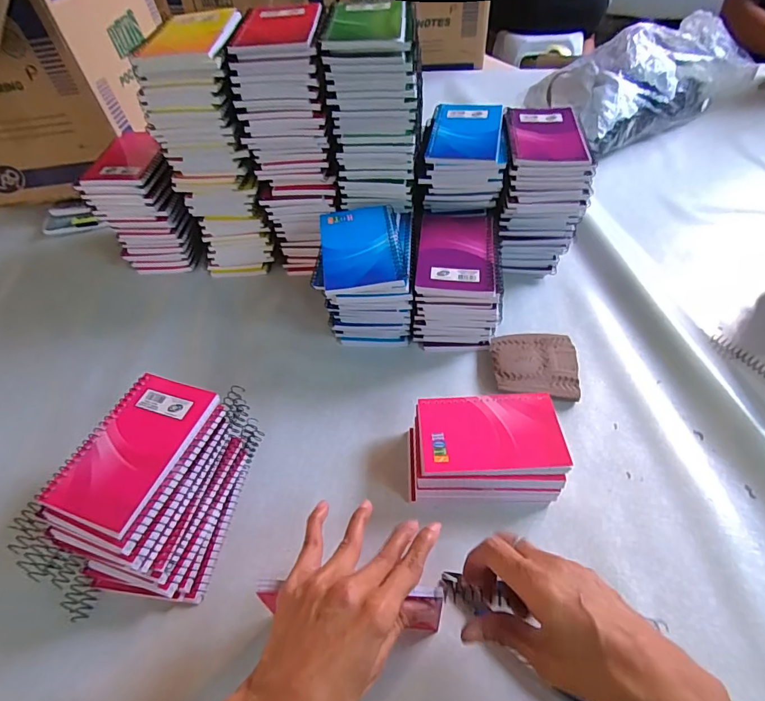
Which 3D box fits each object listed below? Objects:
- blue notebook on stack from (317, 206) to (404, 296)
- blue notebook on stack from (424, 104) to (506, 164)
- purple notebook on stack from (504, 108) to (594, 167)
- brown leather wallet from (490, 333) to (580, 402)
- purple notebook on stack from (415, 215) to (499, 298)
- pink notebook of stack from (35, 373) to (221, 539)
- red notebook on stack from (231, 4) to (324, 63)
[{"bbox_3d":[-0.023,-0.113,0.494,0.083,0.015,0.124,-7,50,-1],"label":"blue notebook on stack"},{"bbox_3d":[0.101,-0.264,0.540,0.087,0.010,0.126,5,51,9],"label":"blue notebook on stack"},{"bbox_3d":[0.194,-0.259,0.535,0.088,0.010,0.124,4,51,7],"label":"purple notebook on stack"},{"bbox_3d":[0.172,0.015,0.511,0.091,0.023,0.088,5,51,8],"label":"brown leather wallet"},{"bbox_3d":[0.084,-0.109,0.505,0.083,0.018,0.125,3,51,7],"label":"purple notebook on stack"},{"bbox_3d":[-0.207,0.080,0.377,0.084,0.010,0.130,15,53,16],"label":"pink notebook of stack"},{"bbox_3d":[-0.110,-0.344,0.481,0.084,0.015,0.126,-2,50,2],"label":"red notebook on stack"}]

